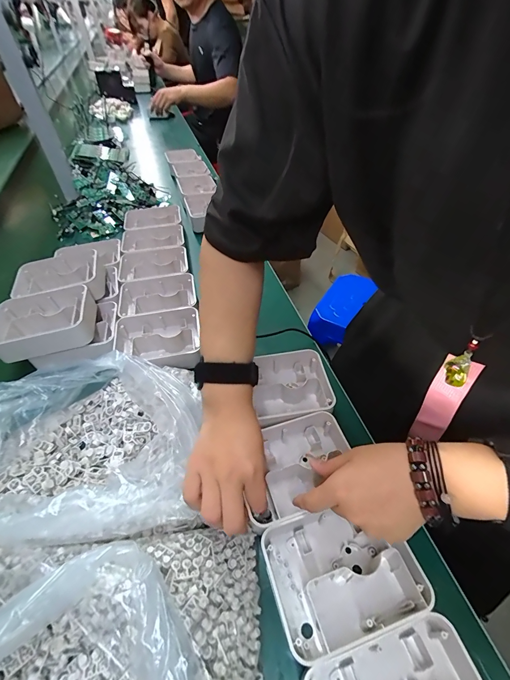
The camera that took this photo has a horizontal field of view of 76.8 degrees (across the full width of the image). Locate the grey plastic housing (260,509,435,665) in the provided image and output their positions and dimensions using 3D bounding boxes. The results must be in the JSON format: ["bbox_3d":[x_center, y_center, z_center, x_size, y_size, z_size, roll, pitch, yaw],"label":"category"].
[{"bbox_3d":[0.079,0.211,0.299,0.127,0.039,0.102,-15,48,-10],"label":"grey plastic housing"}]

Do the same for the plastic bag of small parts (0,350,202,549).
[{"bbox_3d":[-0.192,0.103,0.365,0.243,0.099,0.215,2,47,5],"label":"plastic bag of small parts"}]

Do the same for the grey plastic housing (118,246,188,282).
[{"bbox_3d":[-0.194,-0.143,0.621,0.124,0.030,0.092,-9,47,-5],"label":"grey plastic housing"}]

